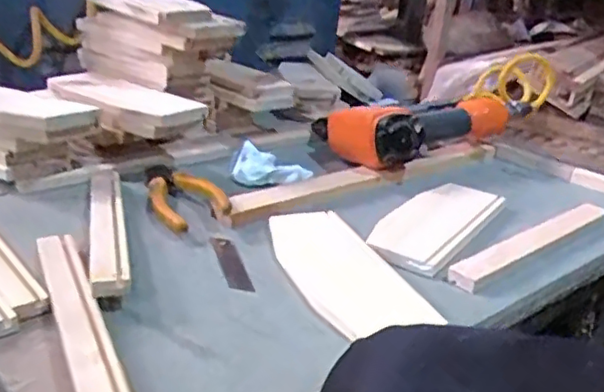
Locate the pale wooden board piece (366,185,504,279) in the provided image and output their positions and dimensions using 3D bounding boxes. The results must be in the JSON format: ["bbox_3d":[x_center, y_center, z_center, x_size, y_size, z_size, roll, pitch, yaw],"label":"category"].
[{"bbox_3d":[0.120,0.021,0.565,0.071,0.015,0.184,17,25,25],"label":"pale wooden board piece"}]

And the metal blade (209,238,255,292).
[{"bbox_3d":[-0.053,0.052,0.484,0.018,0.005,0.082,-3,24,-19],"label":"metal blade"}]

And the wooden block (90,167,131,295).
[{"bbox_3d":[-0.154,0.014,0.509,0.025,0.014,0.238,-2,24,-17],"label":"wooden block"}]

